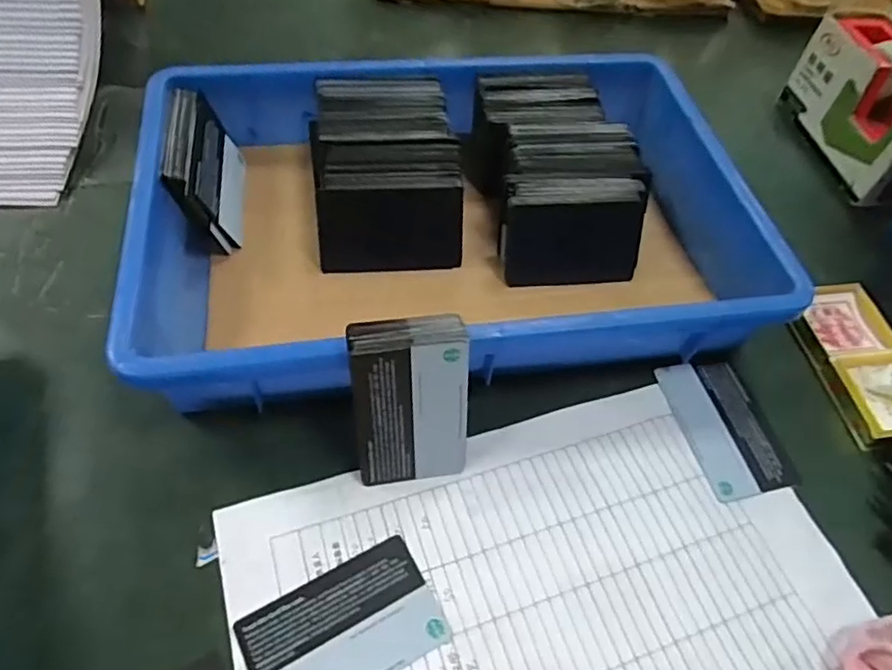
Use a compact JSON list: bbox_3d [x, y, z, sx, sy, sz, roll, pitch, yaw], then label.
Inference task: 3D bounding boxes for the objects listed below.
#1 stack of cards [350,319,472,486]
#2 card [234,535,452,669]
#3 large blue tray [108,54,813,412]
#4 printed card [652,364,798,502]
[{"bbox_3d":[-0.017,0.034,0.305,0.054,0.089,0.015,-6,34,-10],"label":"stack of cards"},{"bbox_3d":[-0.046,0.133,0.281,0.083,0.004,0.053,-23,60,-21],"label":"card"},{"bbox_3d":[0.001,-0.080,0.399,0.360,0.062,0.245,-6,55,-10],"label":"large blue tray"},{"bbox_3d":[0.160,0.051,0.358,0.050,0.004,0.083,-9,56,-12],"label":"printed card"}]

